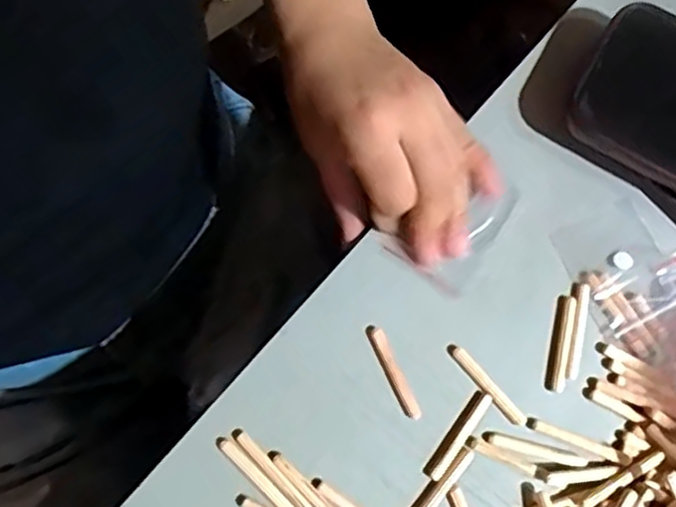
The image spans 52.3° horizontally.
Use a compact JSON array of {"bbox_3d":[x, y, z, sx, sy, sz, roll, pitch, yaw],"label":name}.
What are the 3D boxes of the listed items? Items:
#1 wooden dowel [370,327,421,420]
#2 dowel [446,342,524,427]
[{"bbox_3d":[0.029,0.061,0.350,0.007,0.006,0.049,-24,78,-6],"label":"wooden dowel"},{"bbox_3d":[0.076,0.067,0.349,0.007,0.004,0.052,-40,80,-9],"label":"dowel"}]

